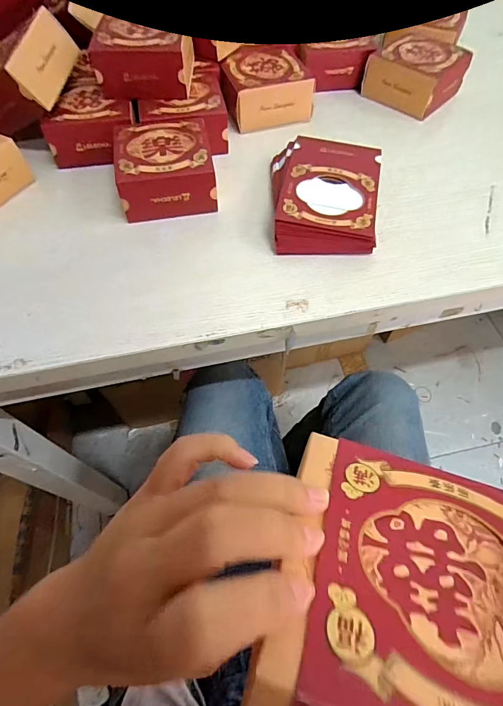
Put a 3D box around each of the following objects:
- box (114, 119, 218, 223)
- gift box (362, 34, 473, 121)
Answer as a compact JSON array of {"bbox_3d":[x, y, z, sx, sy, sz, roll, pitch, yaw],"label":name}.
[{"bbox_3d":[-0.095,-0.205,0.436,0.100,0.058,0.106,-9,60,-5],"label":"box"},{"bbox_3d":[0.233,-0.393,0.549,0.107,0.055,0.106,41,67,21],"label":"gift box"}]

